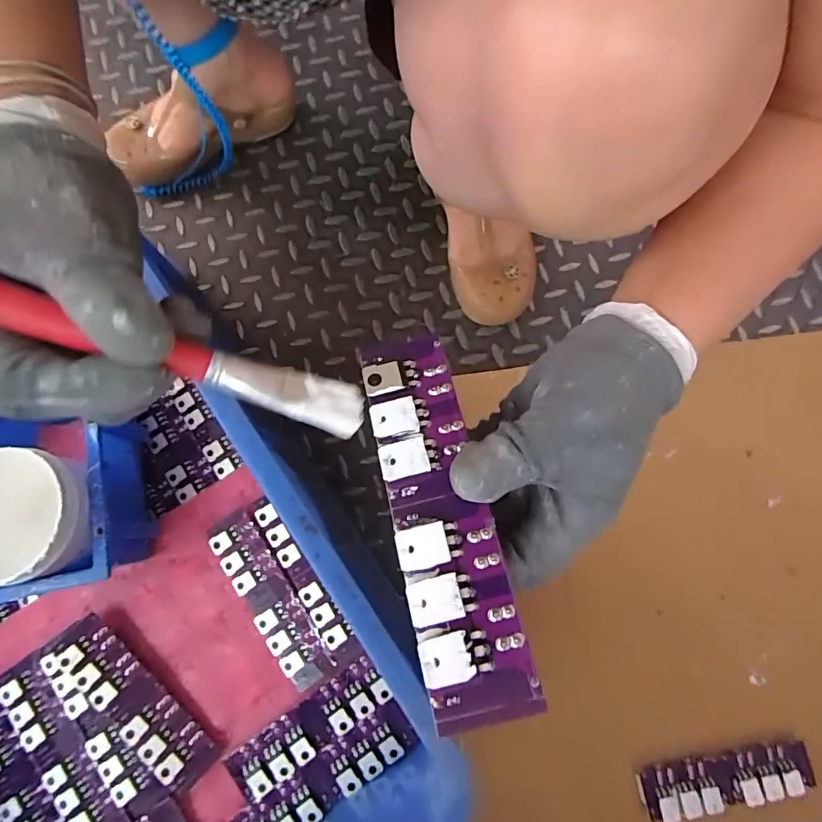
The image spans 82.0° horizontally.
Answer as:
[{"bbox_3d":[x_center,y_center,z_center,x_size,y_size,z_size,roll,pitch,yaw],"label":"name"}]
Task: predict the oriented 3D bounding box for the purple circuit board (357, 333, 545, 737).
[{"bbox_3d":[0.011,0.038,0.196,0.038,0.007,0.157,-12,66,-2],"label":"purple circuit board"}]

